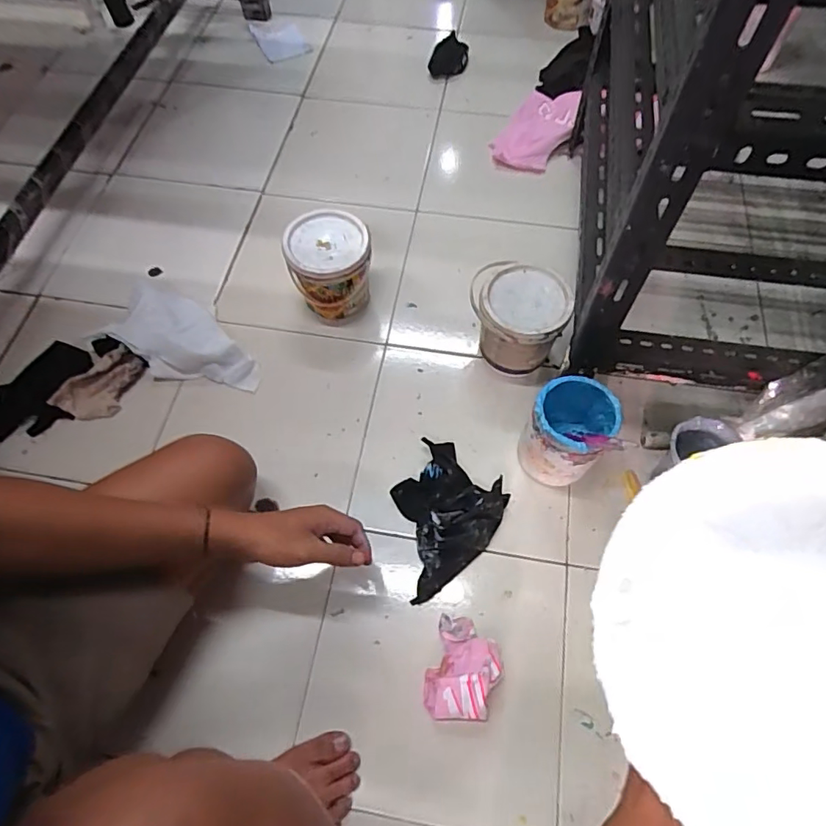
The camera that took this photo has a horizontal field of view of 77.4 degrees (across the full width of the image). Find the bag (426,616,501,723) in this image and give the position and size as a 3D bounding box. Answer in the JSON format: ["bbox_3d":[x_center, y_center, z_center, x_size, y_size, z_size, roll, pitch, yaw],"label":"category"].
[{"bbox_3d":[0.059,0.298,0.599,0.079,0.046,0.109,11,63,7],"label":"bag"}]

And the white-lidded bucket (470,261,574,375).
[{"bbox_3d":[0.152,-0.128,0.762,0.131,0.140,0.121,0,64,1],"label":"white-lidded bucket"}]

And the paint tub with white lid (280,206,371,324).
[{"bbox_3d":[-0.124,-0.230,0.820,0.117,0.138,0.123,-1,62,1],"label":"paint tub with white lid"}]

